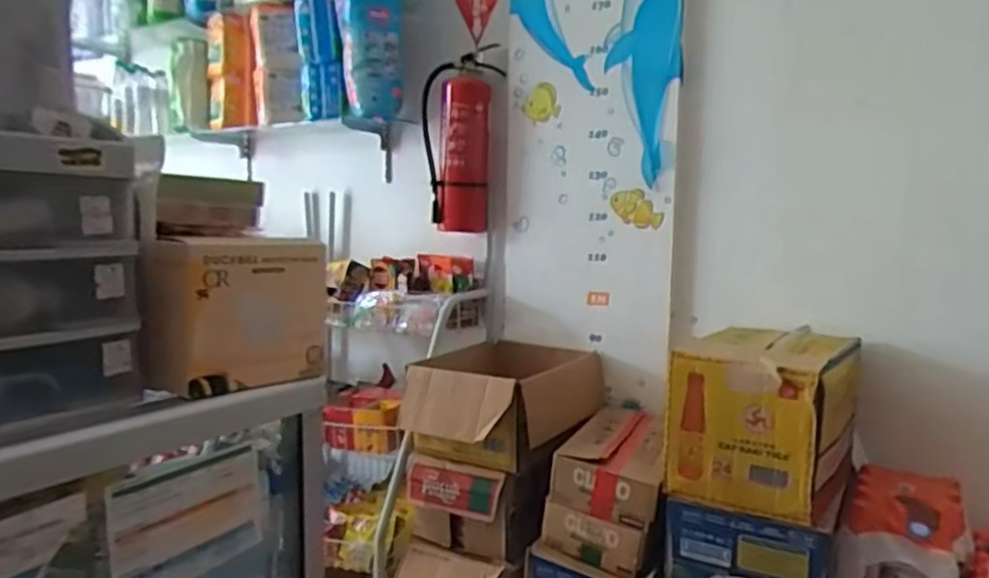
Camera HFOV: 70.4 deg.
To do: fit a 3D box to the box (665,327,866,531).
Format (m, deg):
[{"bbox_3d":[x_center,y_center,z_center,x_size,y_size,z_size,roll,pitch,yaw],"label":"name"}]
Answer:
[{"bbox_3d":[0.511,0.235,1.317,0.267,0.264,0.325,5,7,33],"label":"box"}]

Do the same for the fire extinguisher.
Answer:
[{"bbox_3d":[-0.094,-0.391,1.841,0.191,0.461,0.125,0,6,-6],"label":"fire extinguisher"}]

